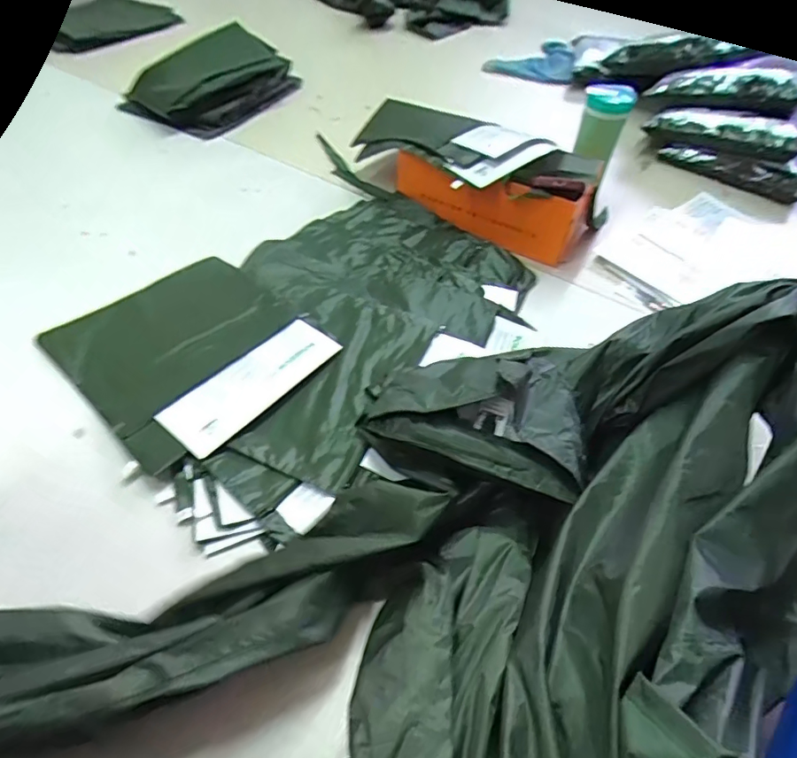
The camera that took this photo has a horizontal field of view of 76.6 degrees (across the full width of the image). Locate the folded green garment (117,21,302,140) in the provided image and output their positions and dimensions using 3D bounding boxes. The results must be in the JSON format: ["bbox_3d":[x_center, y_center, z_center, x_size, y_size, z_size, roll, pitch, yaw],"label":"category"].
[{"bbox_3d":[-0.383,-0.627,1.061,0.343,0.127,0.182,-27,58,-23],"label":"folded green garment"}]

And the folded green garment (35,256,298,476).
[{"bbox_3d":[-0.272,-0.048,0.645,0.280,0.021,0.257,37,58,23],"label":"folded green garment"}]

